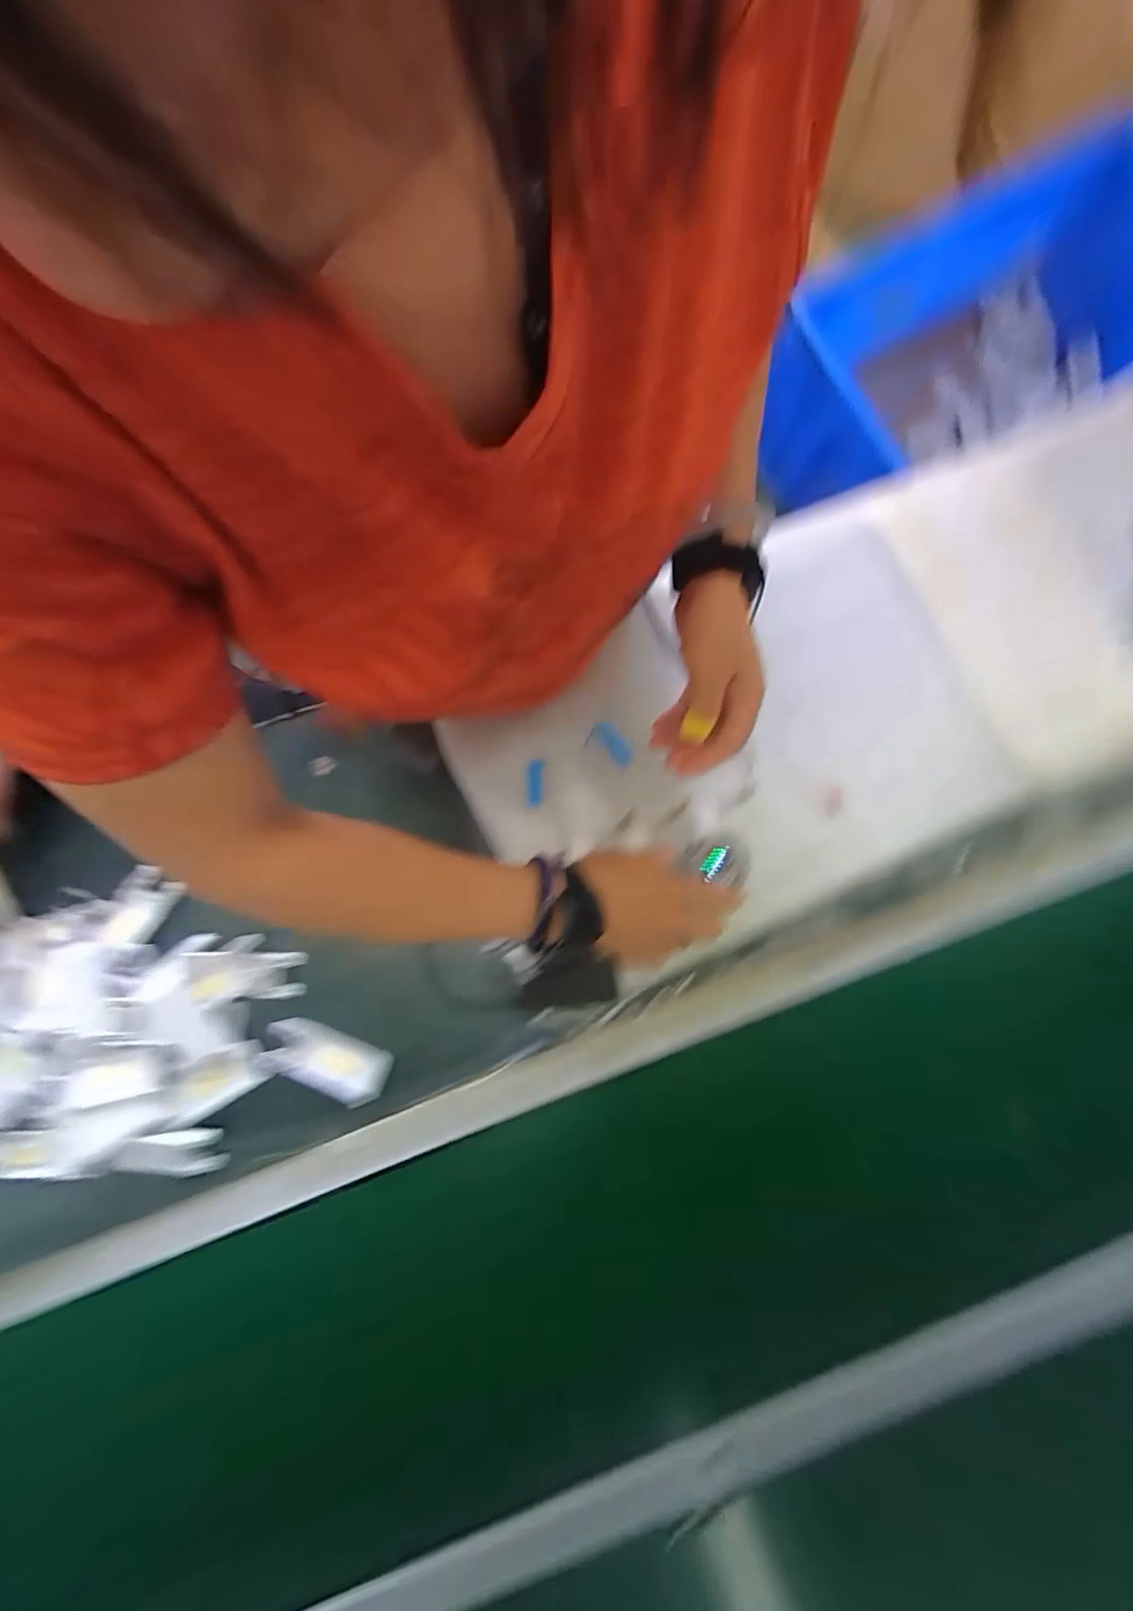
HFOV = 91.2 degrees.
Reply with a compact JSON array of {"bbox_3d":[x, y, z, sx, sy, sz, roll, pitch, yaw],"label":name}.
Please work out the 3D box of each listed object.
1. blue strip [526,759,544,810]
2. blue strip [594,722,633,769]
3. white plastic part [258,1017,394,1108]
[{"bbox_3d":[-0.032,-0.022,0.557,0.016,0.004,0.049,2,81,0],"label":"blue strip"},{"bbox_3d":[0.048,-0.063,0.559,0.022,0.006,0.052,-33,83,-5],"label":"blue strip"},{"bbox_3d":[-0.227,0.242,0.529,0.114,0.023,0.051,22,82,3],"label":"white plastic part"}]

